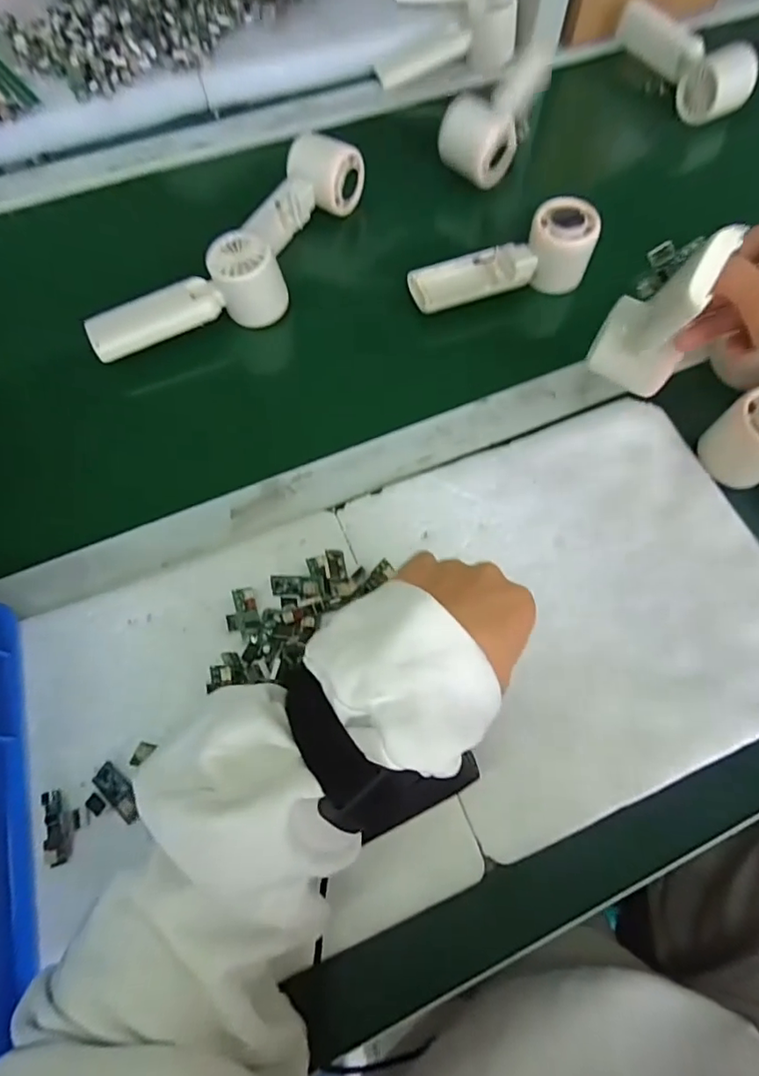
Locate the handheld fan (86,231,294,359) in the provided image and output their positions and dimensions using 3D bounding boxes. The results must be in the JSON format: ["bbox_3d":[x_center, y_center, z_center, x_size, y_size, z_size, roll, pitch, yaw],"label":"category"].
[{"bbox_3d":[-0.162,-0.199,0.459,0.163,0.067,0.044,-23,69,-11],"label":"handheld fan"}]

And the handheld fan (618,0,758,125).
[{"bbox_3d":[0.337,-0.527,0.596,0.046,0.054,0.169,-30,70,-13],"label":"handheld fan"}]

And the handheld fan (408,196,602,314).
[{"bbox_3d":[0.107,-0.246,0.474,0.159,0.055,0.048,-17,68,-8],"label":"handheld fan"}]

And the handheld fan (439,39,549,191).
[{"bbox_3d":[0.120,-0.419,0.538,0.063,0.058,0.132,38,88,14],"label":"handheld fan"}]

